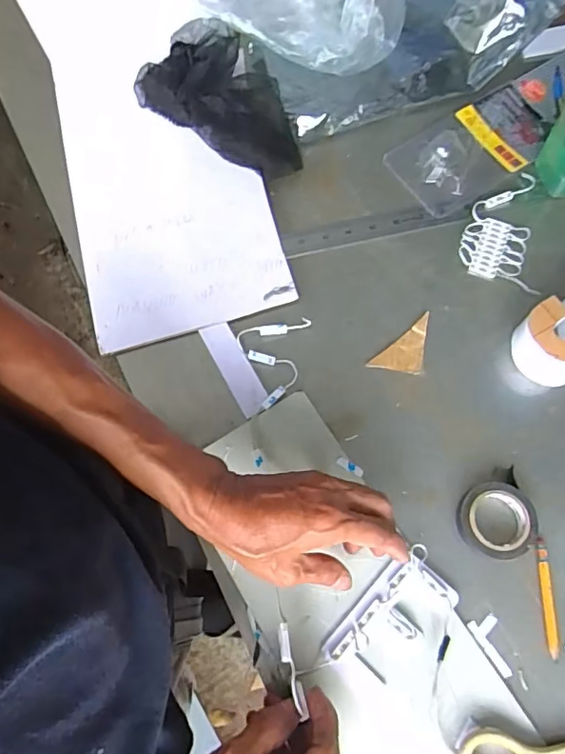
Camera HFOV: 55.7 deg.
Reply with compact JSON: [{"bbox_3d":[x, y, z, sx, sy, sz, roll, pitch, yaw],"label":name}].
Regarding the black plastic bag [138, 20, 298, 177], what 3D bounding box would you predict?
[{"bbox_3d":[-0.051,-0.311,0.591,0.194,0.059,0.138,32,75,13],"label":"black plastic bag"}]

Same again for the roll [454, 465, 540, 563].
[{"bbox_3d":[0.178,0.116,0.449,0.062,0.019,0.069,-15,70,-3],"label":"roll"}]

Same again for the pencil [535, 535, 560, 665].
[{"bbox_3d":[0.214,0.178,0.430,0.010,0.006,0.089,-1,70,2],"label":"pencil"}]

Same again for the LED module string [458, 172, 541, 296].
[{"bbox_3d":[0.220,-0.150,0.547,0.075,0.007,0.133,4,71,4],"label":"LED module string"}]

